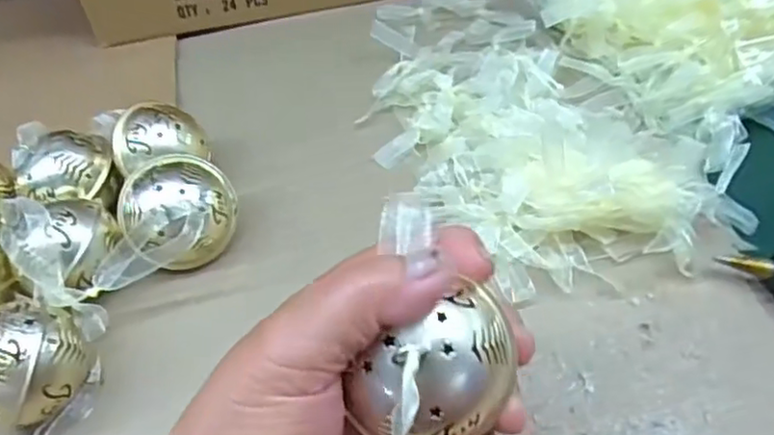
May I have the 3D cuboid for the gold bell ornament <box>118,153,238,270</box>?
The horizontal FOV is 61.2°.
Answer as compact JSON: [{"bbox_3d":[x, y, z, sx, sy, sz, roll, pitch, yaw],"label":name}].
[{"bbox_3d":[-0.115,-0.003,0.359,0.054,0.046,0.060,4,48,10],"label":"gold bell ornament"}]

